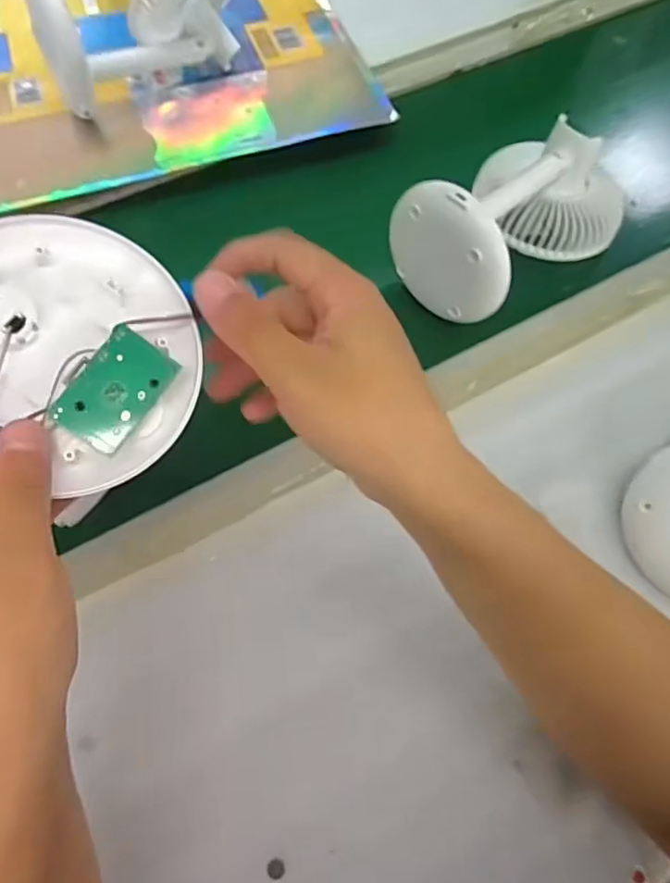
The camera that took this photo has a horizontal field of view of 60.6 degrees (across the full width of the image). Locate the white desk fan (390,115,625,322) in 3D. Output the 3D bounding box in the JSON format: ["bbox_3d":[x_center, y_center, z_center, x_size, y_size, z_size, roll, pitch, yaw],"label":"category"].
[{"bbox_3d":[0.148,-0.189,0.459,0.119,0.095,0.185,42,72,16],"label":"white desk fan"}]

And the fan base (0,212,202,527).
[{"bbox_3d":[-0.109,-0.034,0.226,0.103,0.019,0.107,-40,95,-14],"label":"fan base"}]

